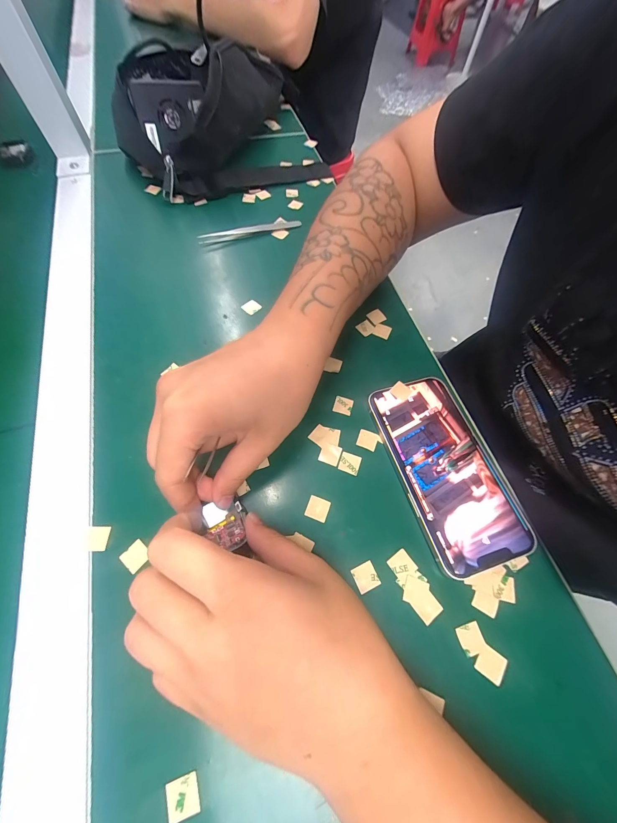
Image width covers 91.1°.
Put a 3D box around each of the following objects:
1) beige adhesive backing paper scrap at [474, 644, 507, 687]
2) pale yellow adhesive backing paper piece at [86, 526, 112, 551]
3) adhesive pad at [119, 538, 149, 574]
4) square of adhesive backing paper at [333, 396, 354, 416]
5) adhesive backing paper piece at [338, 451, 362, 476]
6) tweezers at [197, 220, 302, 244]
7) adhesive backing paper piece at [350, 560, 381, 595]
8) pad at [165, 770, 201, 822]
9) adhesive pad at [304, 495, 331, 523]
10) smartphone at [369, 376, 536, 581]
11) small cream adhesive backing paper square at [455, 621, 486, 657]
[{"bbox_3d":[0.110,0.151,0.182,0.016,0.004,0.016,34,67,14],"label":"beige adhesive backing paper scrap"},{"bbox_3d":[-0.140,0.084,0.200,0.014,0.004,0.015,0,64,-2],"label":"pale yellow adhesive backing paper piece"},{"bbox_3d":[-0.113,0.094,0.196,0.016,0.004,0.015,36,68,15],"label":"adhesive pad"},{"bbox_3d":[0.029,-0.005,0.255,0.016,0.004,0.015,16,68,4],"label":"square of adhesive backing paper"},{"bbox_3d":[0.032,0.039,0.231,0.016,0.004,0.015,19,65,7],"label":"adhesive backing paper piece"},{"bbox_3d":[-0.065,-0.204,0.343,0.117,0.012,0.008,-20,66,-11],"label":"tweezers"},{"bbox_3d":[0.038,0.109,0.200,0.015,0.004,0.015,-19,64,-12],"label":"adhesive backing paper piece"},{"bbox_3d":[-0.063,0.193,0.151,0.015,0.004,0.015,-16,65,-10],"label":"pad"},{"bbox_3d":[0.007,0.069,0.216,0.015,0.004,0.015,20,65,8],"label":"adhesive pad"},{"bbox_3d":[0.104,0.040,0.231,0.074,0.008,0.142,-14,65,-9],"label":"smartphone"},{"bbox_3d":[0.101,0.141,0.188,0.016,0.004,0.015,-11,62,-8],"label":"small cream adhesive backing paper square"}]

